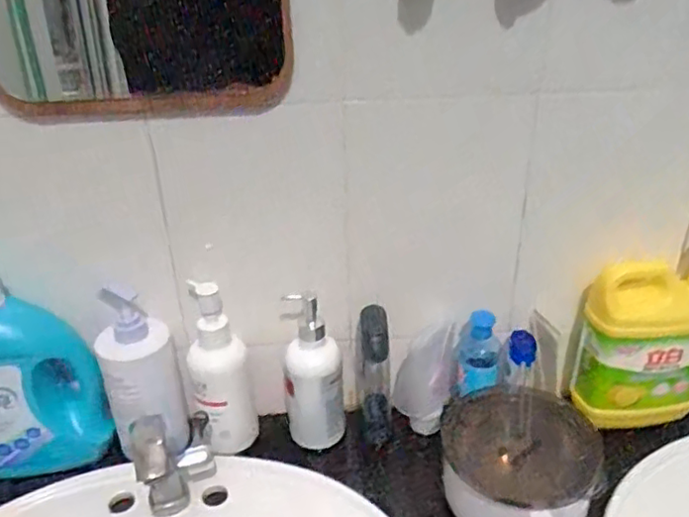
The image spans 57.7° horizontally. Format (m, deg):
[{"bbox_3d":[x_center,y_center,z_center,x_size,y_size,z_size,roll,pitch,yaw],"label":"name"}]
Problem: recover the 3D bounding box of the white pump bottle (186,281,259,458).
[{"bbox_3d":[-0.141,0.135,0.712,0.069,0.207,0.080,-8,30,-11],"label":"white pump bottle"}]

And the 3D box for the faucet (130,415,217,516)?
[{"bbox_3d":[-0.179,0.209,0.625,0.059,0.150,0.078,0,51,4],"label":"faucet"}]

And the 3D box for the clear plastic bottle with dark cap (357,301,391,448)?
[{"bbox_3d":[0.035,0.143,0.738,0.035,0.177,0.044,-3,29,-2],"label":"clear plastic bottle with dark cap"}]

